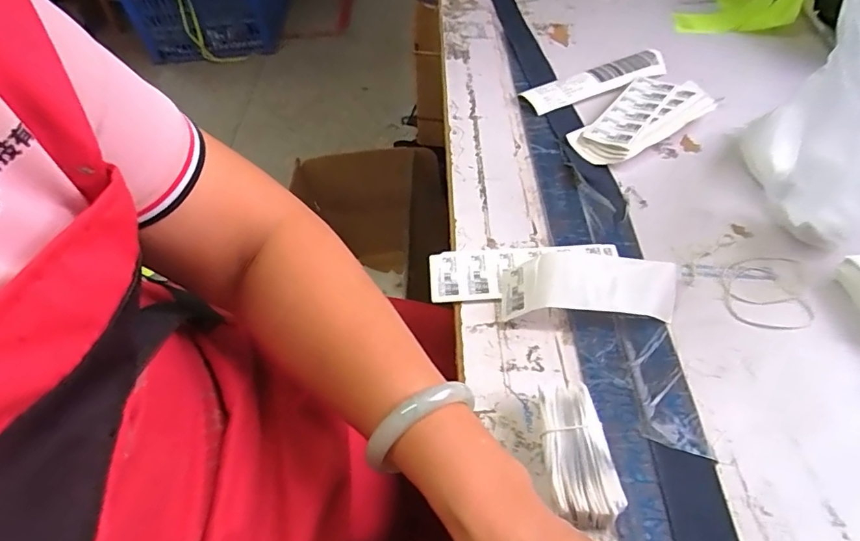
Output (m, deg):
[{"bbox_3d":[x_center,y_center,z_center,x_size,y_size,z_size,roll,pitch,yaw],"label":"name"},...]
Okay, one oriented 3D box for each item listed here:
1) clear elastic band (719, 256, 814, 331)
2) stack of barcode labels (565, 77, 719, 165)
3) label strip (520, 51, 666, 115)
[{"bbox_3d":[0.278,0.015,0.406,0.062,0.004,0.075,7,51,11],"label":"clear elastic band"},{"bbox_3d":[0.239,-0.175,0.559,0.176,0.018,0.087,-32,55,-21],"label":"stack of barcode labels"},{"bbox_3d":[0.211,-0.239,0.612,0.187,0.019,0.051,-18,51,-11],"label":"label strip"}]

